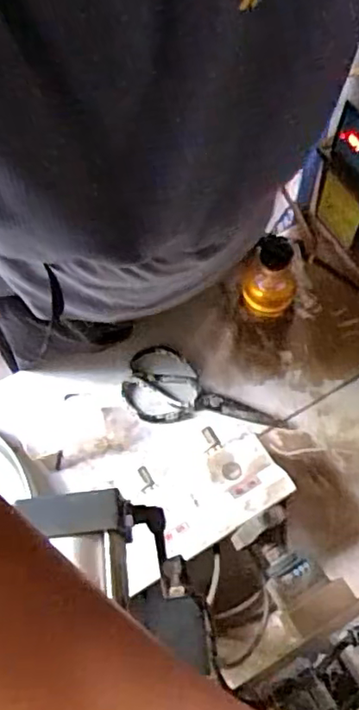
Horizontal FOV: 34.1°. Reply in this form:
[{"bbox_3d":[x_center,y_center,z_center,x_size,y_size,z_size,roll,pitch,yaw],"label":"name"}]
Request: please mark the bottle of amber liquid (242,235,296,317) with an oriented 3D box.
[{"bbox_3d":[0.131,-0.109,0.848,0.074,0.130,0.063,14,67,9],"label":"bottle of amber liquid"}]

